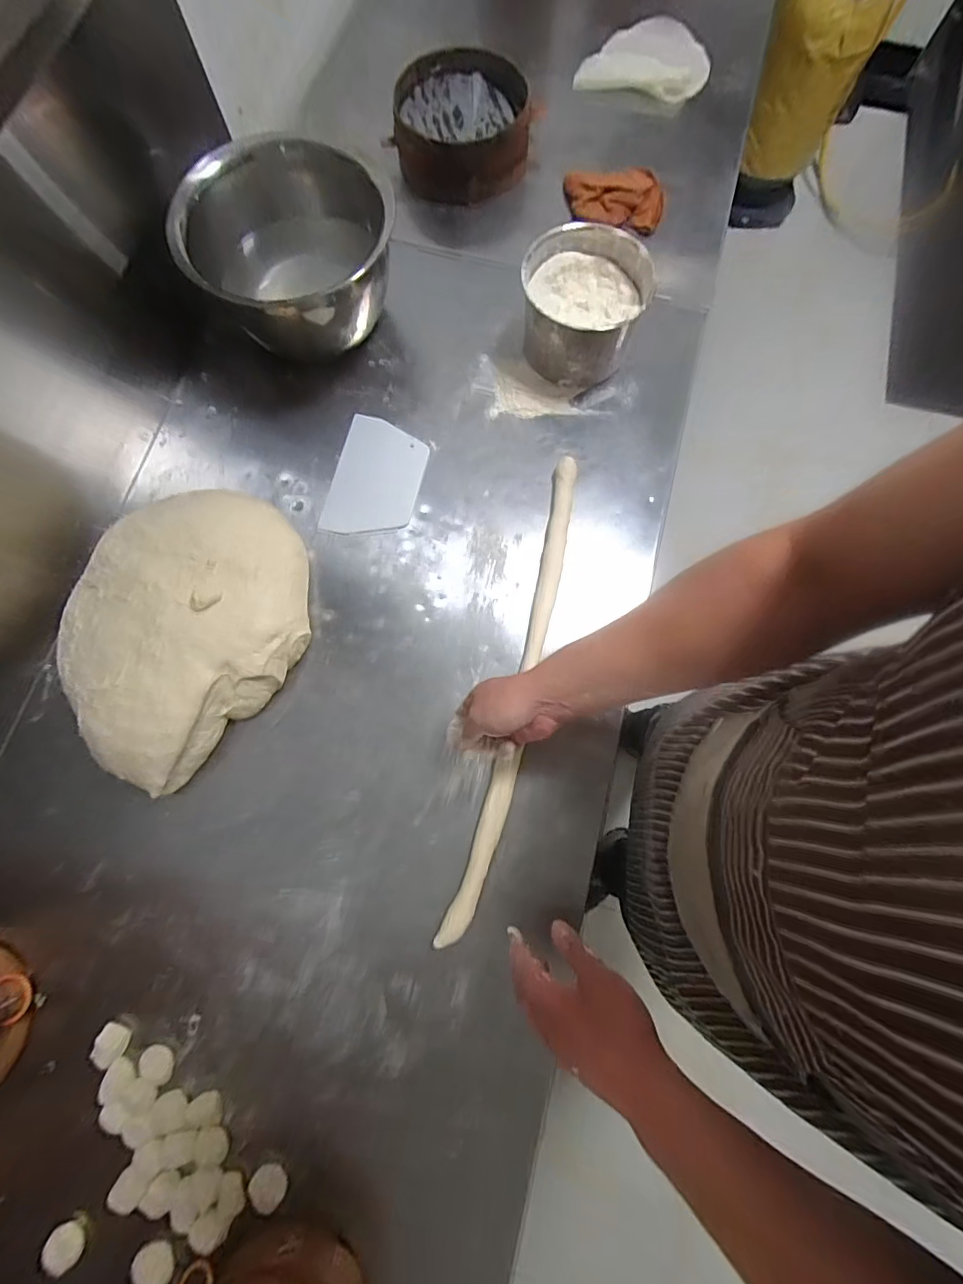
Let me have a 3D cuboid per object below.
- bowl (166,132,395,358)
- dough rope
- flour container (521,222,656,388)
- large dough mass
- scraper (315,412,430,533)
[{"bbox_3d":[-0.259,-0.542,0.702,0.268,0.177,0.268,0,76,1],"label":"bowl"},{"bbox_3d":[0.051,0.047,0.632,0.042,0.026,0.629,14,76,4],"label":"dough rope"},{"bbox_3d":[0.145,-0.478,0.713,0.171,0.108,0.182,24,77,6],"label":"flour container"},{"bbox_3d":[-0.371,-0.035,0.618,0.291,0.088,0.341,43,80,10],"label":"large dough mass"},{"bbox_3d":[-0.148,-0.237,0.707,0.122,0.007,0.183,12,75,0],"label":"scraper"}]

